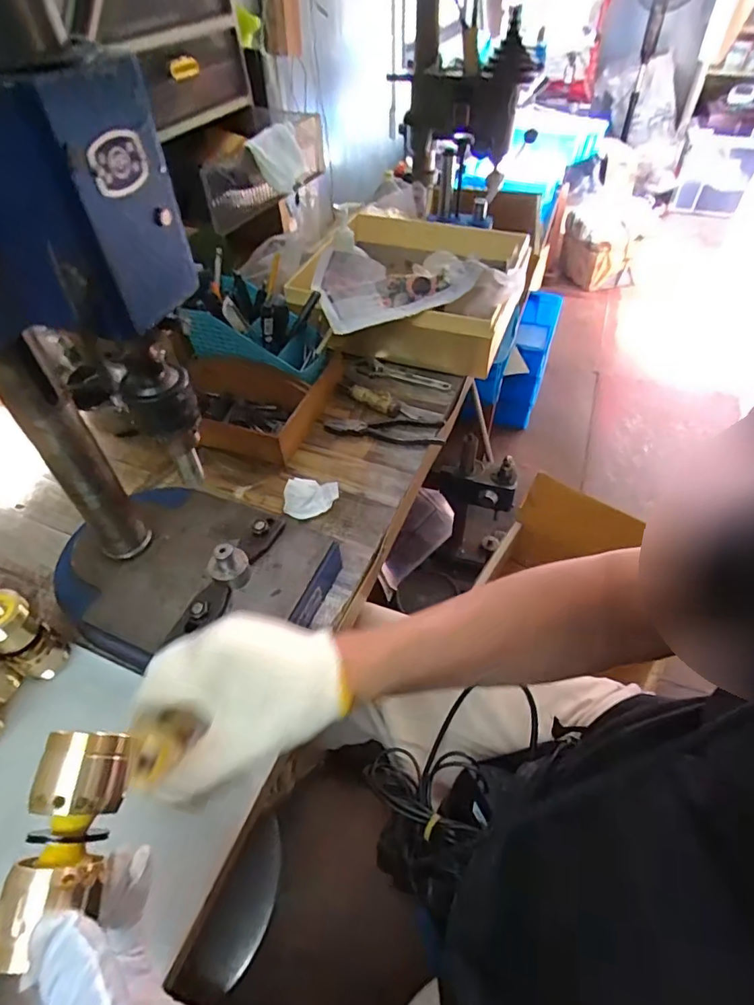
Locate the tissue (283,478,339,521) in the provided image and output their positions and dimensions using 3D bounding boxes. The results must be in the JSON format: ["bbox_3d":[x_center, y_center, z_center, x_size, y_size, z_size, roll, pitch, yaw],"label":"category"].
[{"bbox_3d":[-0.077,-0.006,0.586,0.059,0.032,0.041,2,50,4],"label":"tissue"}]

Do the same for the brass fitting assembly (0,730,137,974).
[{"bbox_3d":[-0.142,0.154,0.235,0.036,0.032,0.085,5,62,7],"label":"brass fitting assembly"}]

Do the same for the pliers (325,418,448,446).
[{"bbox_3d":[0.009,-0.098,0.665,0.155,0.012,0.045,3,50,5],"label":"pliers"}]

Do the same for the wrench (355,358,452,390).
[{"bbox_3d":[0.038,-0.188,0.742,0.141,0.012,0.033,20,54,18],"label":"wrench"}]

